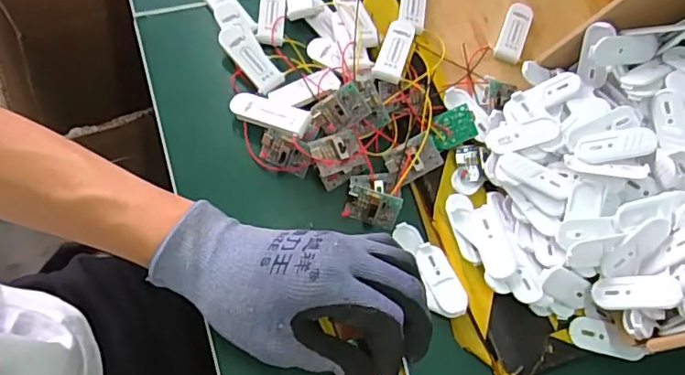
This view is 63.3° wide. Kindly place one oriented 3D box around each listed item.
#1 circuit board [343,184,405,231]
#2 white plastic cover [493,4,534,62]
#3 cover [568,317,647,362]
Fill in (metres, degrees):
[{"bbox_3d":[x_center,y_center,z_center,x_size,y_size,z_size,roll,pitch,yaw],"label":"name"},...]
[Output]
[{"bbox_3d":[0.020,0.013,0.377,0.038,0.009,0.025,17,115,-2],"label":"circuit board"},{"bbox_3d":[0.136,-0.124,0.438,0.021,0.004,0.056,22,71,5],"label":"white plastic cover"},{"bbox_3d":[0.167,0.095,0.348,0.045,0.005,0.020,14,70,2],"label":"cover"}]

